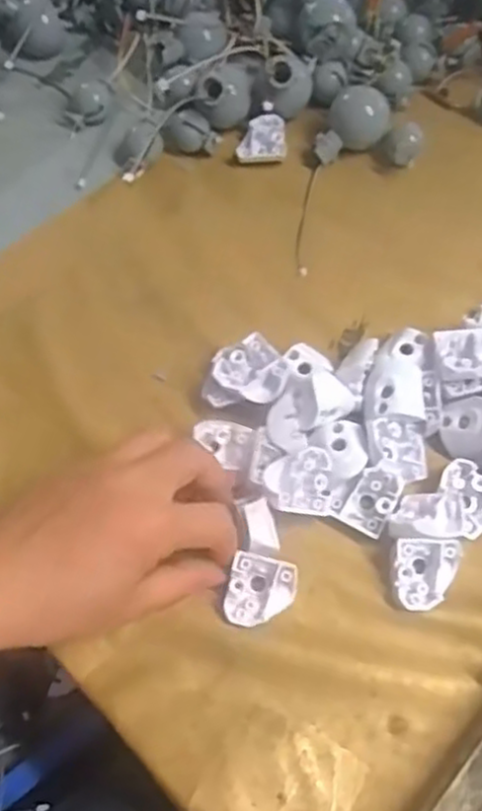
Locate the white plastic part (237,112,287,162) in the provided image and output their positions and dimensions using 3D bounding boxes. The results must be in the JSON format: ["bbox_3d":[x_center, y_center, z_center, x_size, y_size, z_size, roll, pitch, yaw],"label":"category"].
[{"bbox_3d":[0.014,-0.167,0.463,0.029,0.012,0.034,3,62,4],"label":"white plastic part"}]

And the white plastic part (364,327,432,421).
[{"bbox_3d":[0.082,-0.018,0.380,0.030,0.010,0.058,9,63,7],"label":"white plastic part"}]

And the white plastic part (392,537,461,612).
[{"bbox_3d":[0.086,0.079,0.341,0.032,0.017,0.030,5,62,4],"label":"white plastic part"}]

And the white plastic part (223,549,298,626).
[{"bbox_3d":[0.009,0.087,0.340,0.031,0.013,0.031,15,80,-7],"label":"white plastic part"}]

